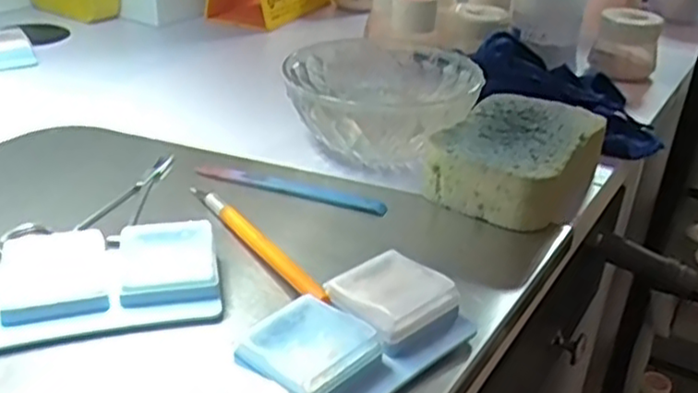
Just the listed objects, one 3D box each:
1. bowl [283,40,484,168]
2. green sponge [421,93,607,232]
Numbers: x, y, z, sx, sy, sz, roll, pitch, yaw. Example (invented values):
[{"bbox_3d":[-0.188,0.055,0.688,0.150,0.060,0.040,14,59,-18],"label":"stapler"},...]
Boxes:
[{"bbox_3d":[0.023,-0.058,0.448,0.116,0.049,0.114,2,30,-1],"label":"bowl"},{"bbox_3d":[0.101,-0.025,0.413,0.076,0.031,0.115,20,34,28],"label":"green sponge"}]

